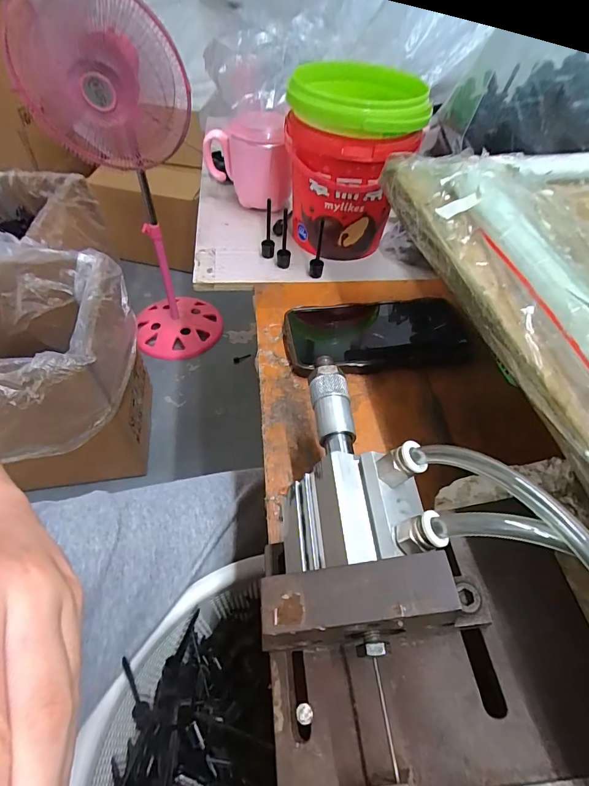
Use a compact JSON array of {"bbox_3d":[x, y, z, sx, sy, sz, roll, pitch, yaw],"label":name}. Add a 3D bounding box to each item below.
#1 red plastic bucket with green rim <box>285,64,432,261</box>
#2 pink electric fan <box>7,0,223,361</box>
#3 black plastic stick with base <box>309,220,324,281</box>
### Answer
[{"bbox_3d":[0.053,-0.243,0.425,0.120,0.152,0.131,2,52,-2],"label":"red plastic bucket with green rim"},{"bbox_3d":[-0.408,-0.476,1.043,0.310,0.854,0.263,-21,56,-19],"label":"pink electric fan"},{"bbox_3d":[0.026,-0.153,0.423,0.015,0.057,0.015,9,20,19],"label":"black plastic stick with base"}]

